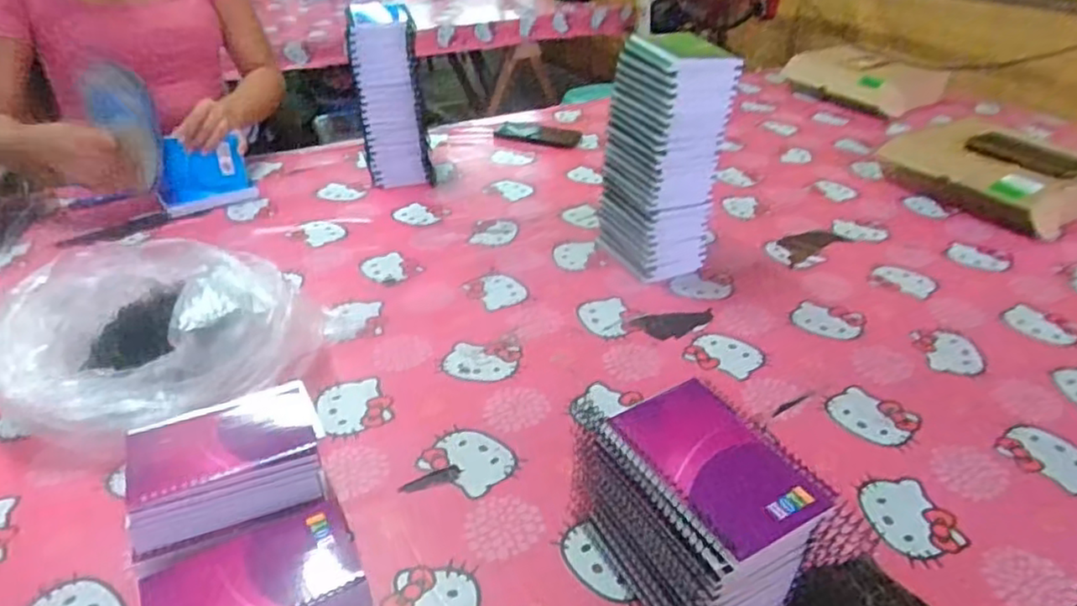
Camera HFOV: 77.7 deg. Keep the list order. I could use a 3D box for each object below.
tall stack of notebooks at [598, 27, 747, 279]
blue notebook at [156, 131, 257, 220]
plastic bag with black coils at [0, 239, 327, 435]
[{"bbox_3d":[0.161,-0.173,0.846,0.100,0.281,0.132,-19,39,-28],"label":"tall stack of notebooks"},{"bbox_3d":[-0.513,-0.199,1.018,0.128,0.109,0.016,-20,26,-21],"label":"blue notebook"},{"bbox_3d":[-0.367,0.028,0.651,0.255,0.141,0.211,4,34,5],"label":"plastic bag with black coils"}]

